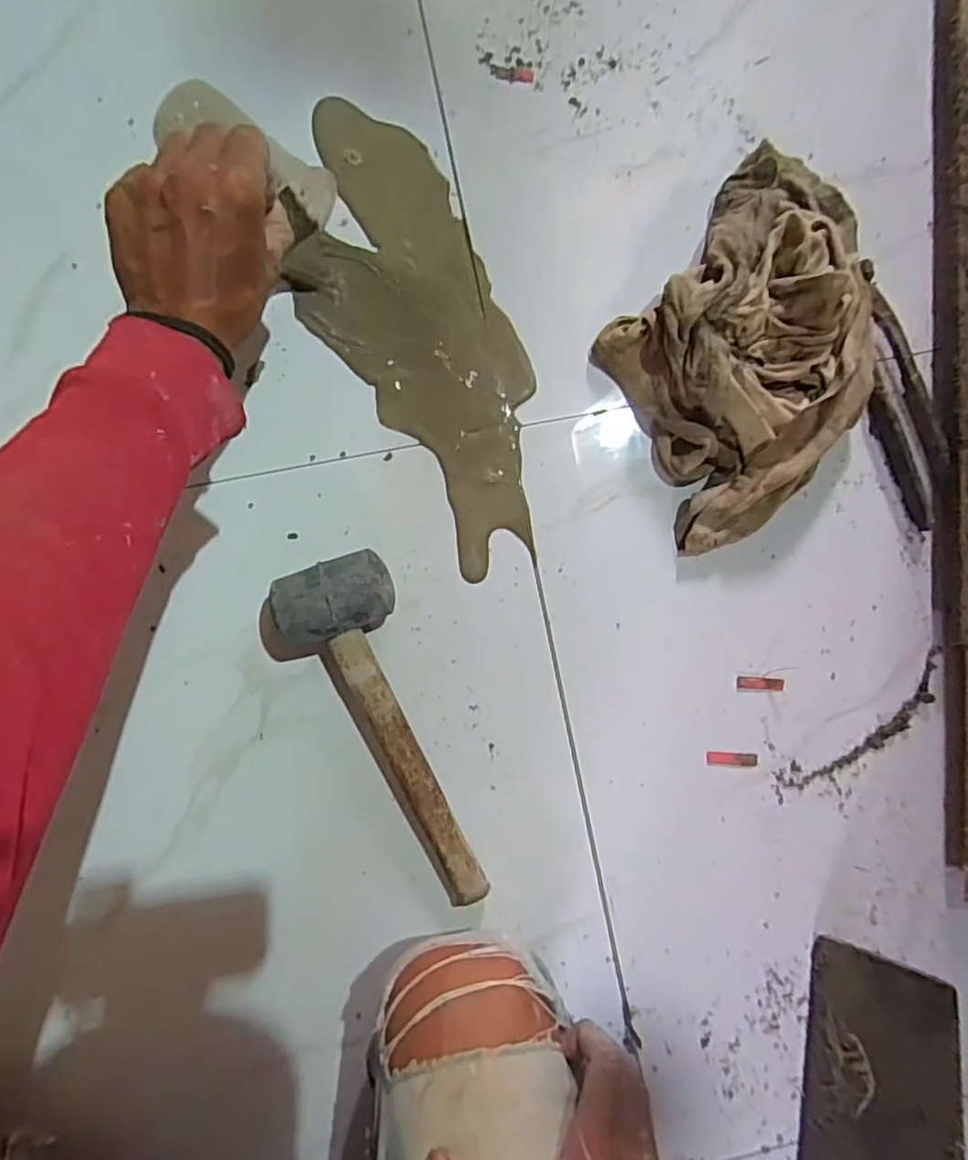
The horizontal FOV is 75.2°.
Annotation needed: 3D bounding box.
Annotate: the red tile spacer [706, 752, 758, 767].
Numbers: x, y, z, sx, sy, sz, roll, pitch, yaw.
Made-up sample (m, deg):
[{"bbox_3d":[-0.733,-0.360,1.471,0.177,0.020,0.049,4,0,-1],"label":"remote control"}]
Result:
[{"bbox_3d":[0.201,0.145,0.509,0.040,0.004,0.010,3,88,-3],"label":"red tile spacer"}]

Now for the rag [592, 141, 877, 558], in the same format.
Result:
[{"bbox_3d":[0.220,-0.187,0.498,0.198,0.054,0.302,39,86,-1],"label":"rag"}]

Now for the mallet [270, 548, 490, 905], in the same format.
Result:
[{"bbox_3d":[-0.069,0.115,0.467,0.084,0.058,0.276,-22,89,-4],"label":"mallet"}]

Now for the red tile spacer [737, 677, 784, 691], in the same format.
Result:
[{"bbox_3d":[0.226,0.085,0.512,0.037,0.004,0.011,1,88,-3],"label":"red tile spacer"}]

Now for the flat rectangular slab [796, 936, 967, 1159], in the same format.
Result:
[{"bbox_3d":[0.284,0.429,0.456,0.007,0.111,0.291,9,83,-40],"label":"flat rectangular slab"}]

